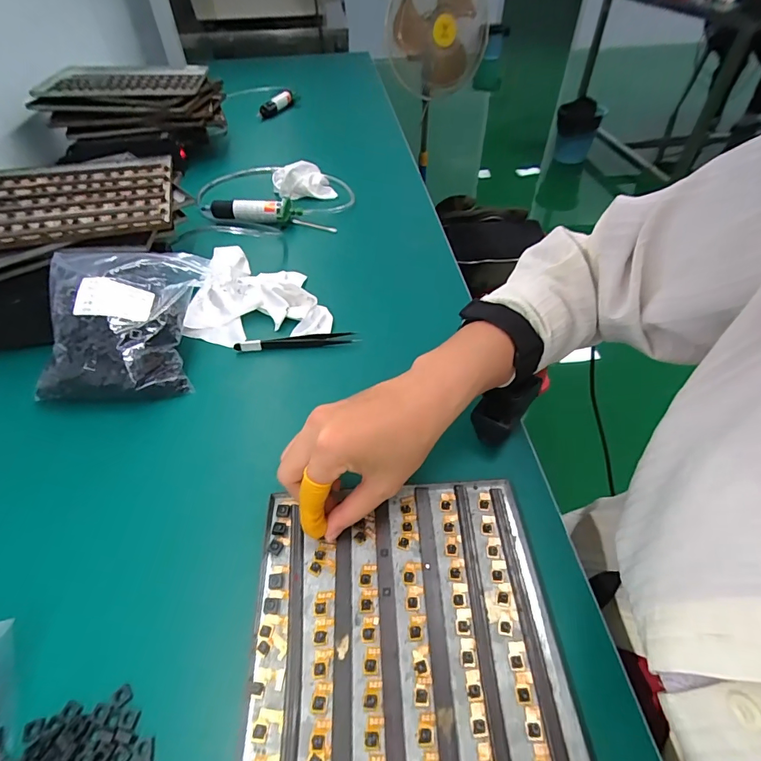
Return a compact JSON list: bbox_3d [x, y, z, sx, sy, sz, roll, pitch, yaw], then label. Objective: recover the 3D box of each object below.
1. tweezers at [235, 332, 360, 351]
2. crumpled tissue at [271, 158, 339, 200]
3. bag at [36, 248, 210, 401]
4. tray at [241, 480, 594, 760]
[{"bbox_3d":[-0.087,-0.041,0.434,0.118,0.007,0.012,-6,48,-4],"label":"tweezers"},{"bbox_3d":[-0.118,-0.307,0.655,0.090,0.040,0.048,-12,49,-9],"label":"crumpled tissue"},{"bbox_3d":[-0.244,-0.061,0.410,0.122,0.077,0.151,-3,48,-1],"label":"bag"},{"bbox_3d":[0.016,0.175,0.242,0.179,0.004,0.242,-3,48,-1],"label":"tray"}]

